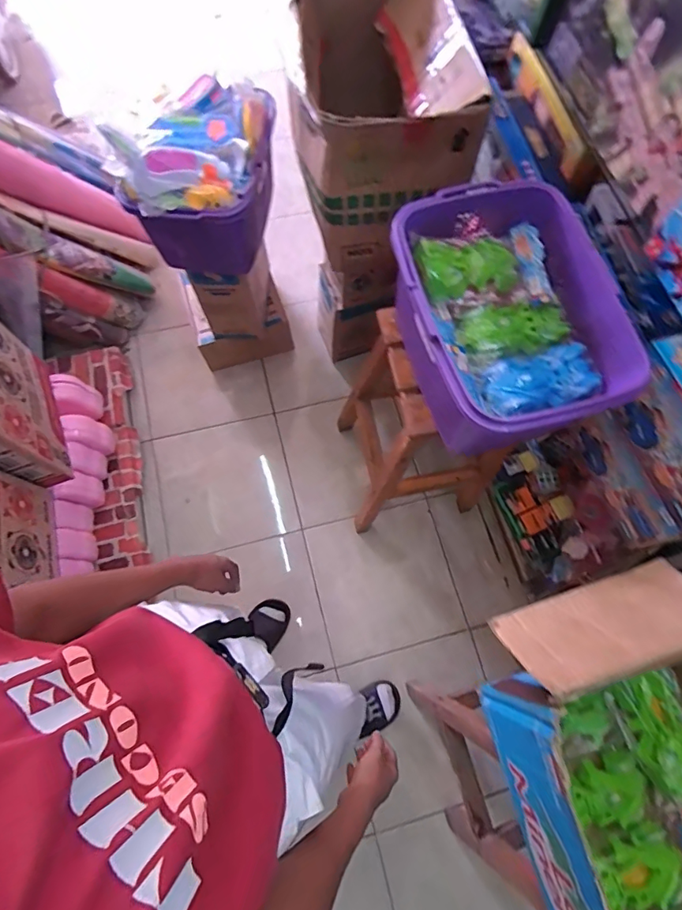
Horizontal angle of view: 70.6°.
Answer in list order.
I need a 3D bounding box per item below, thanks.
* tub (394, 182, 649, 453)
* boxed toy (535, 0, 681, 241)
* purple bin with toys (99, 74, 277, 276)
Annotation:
[{"bbox_3d":[0.265,-0.211,0.781,0.307,0.179,0.390,-18,73,-8],"label":"tub"},{"bbox_3d":[0.458,-0.581,0.717,0.090,0.220,0.447,-13,72,-7],"label":"boxed toy"},{"bbox_3d":[-0.303,-0.609,1.077,0.291,0.267,0.303,2,71,-2],"label":"purple bin with toys"}]

